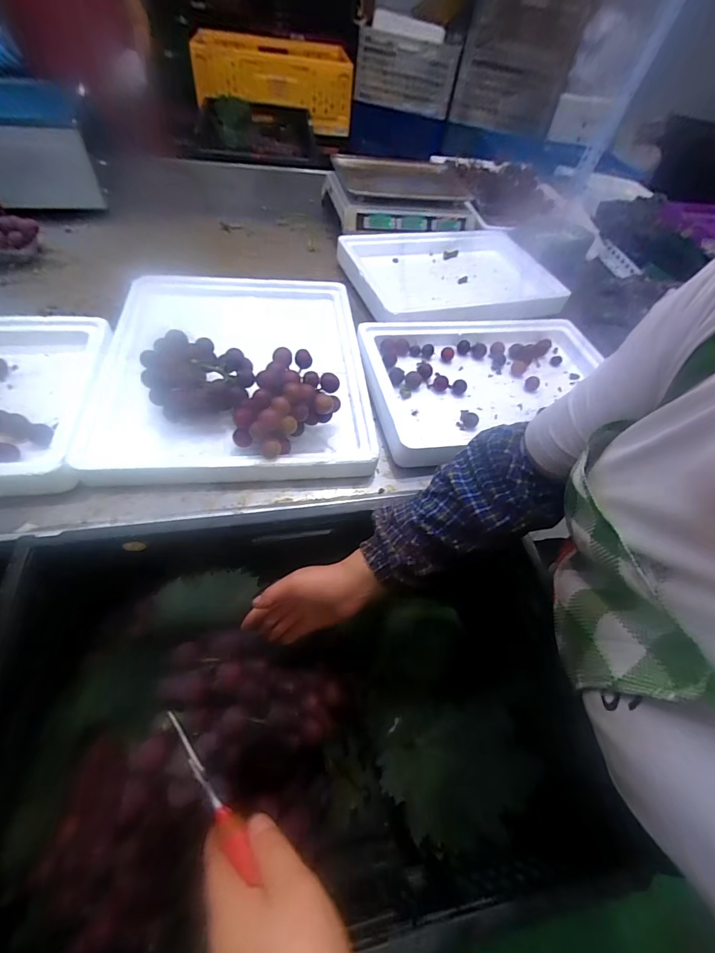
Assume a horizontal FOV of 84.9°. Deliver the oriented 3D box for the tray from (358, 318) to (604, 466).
[{"bbox_3d":[0.239,-0.165,0.676,0.451,0.050,0.298,-9,55,-13],"label":"tray"}]

